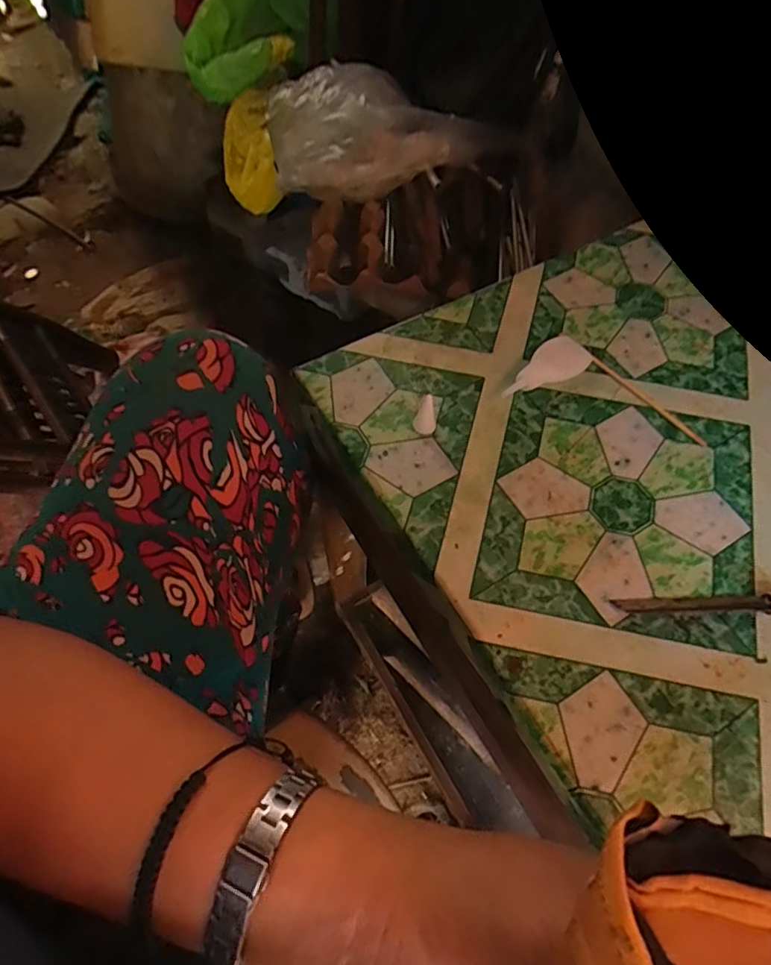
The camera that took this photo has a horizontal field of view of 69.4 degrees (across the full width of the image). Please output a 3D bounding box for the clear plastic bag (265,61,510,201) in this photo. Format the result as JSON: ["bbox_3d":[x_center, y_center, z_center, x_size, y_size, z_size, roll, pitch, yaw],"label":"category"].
[{"bbox_3d":[0.014,-0.370,0.605,0.266,0.107,0.122,-12,64,-9],"label":"clear plastic bag"}]

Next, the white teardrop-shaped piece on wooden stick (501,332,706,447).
[{"bbox_3d":[0.153,-0.071,0.386,0.131,0.010,0.067,15,63,5],"label":"white teardrop-shaped piece on wooden stick"}]

